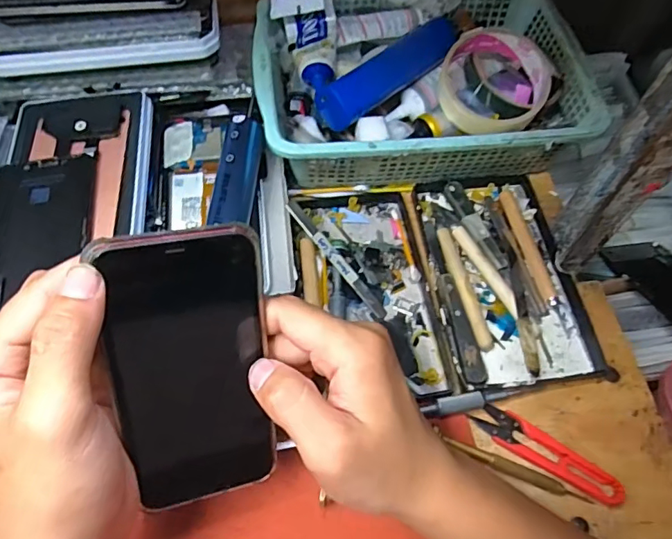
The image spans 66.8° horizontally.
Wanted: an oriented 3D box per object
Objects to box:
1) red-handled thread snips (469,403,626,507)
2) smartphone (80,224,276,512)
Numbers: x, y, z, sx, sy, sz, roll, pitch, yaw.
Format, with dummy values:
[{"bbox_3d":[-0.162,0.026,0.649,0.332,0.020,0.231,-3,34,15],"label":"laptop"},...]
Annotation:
[{"bbox_3d":[0.140,0.121,0.334,0.096,0.009,0.020,32,66,15],"label":"red-handled thread snips"},{"bbox_3d":[-0.070,0.052,0.254,0.074,0.148,0.006,-9,22,-20],"label":"smartphone"}]

